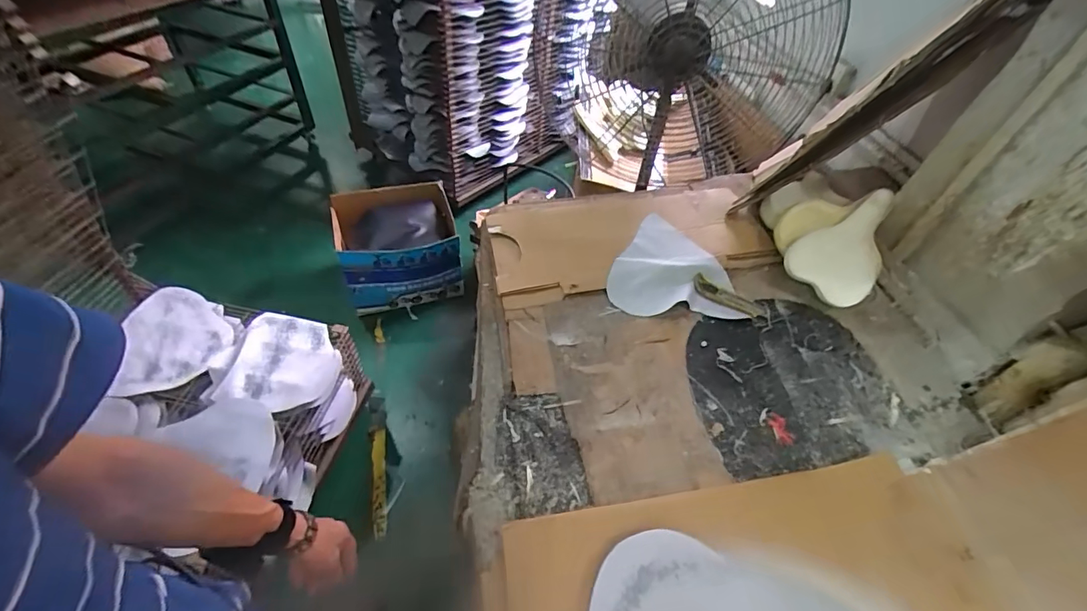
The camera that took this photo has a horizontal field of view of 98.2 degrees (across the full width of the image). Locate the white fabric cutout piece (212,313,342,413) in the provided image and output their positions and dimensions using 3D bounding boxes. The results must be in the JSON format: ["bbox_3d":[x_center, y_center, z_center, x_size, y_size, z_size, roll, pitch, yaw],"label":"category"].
[{"bbox_3d":[-0.690,0.150,1.257,0.283,0.027,0.261,11,48,4],"label":"white fabric cutout piece"}]

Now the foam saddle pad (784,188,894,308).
[{"bbox_3d":[0.614,-0.121,0.928,0.263,0.084,0.149,-35,57,-22],"label":"foam saddle pad"}]

